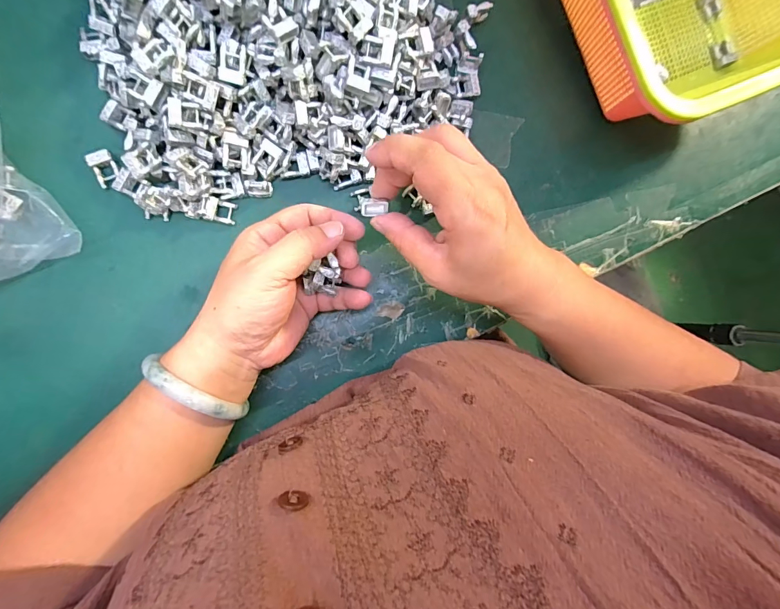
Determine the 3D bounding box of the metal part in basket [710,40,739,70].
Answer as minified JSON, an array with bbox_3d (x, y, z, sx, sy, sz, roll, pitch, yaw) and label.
[{"bbox_3d":[0.285,-0.214,0.333,0.016,0.009,0.022,-29,94,-7],"label":"metal part in basket"}]

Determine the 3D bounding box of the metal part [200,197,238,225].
[{"bbox_3d":[-0.124,-0.068,0.282,0.020,0.011,0.016,11,89,-8],"label":"metal part"}]

